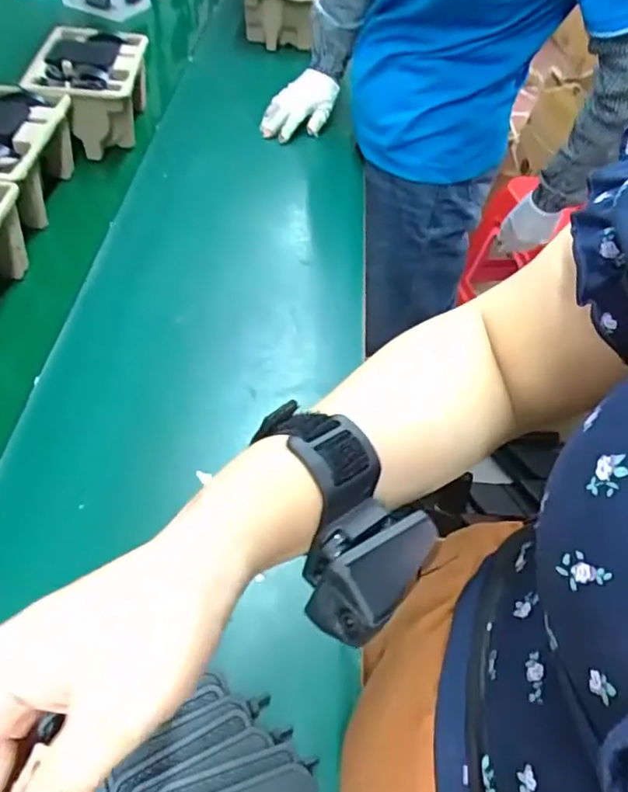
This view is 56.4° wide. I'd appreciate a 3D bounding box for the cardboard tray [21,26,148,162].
[{"bbox_3d":[-0.367,-0.513,0.982,0.165,0.104,0.277,-4,53,-8],"label":"cardboard tray"}]

